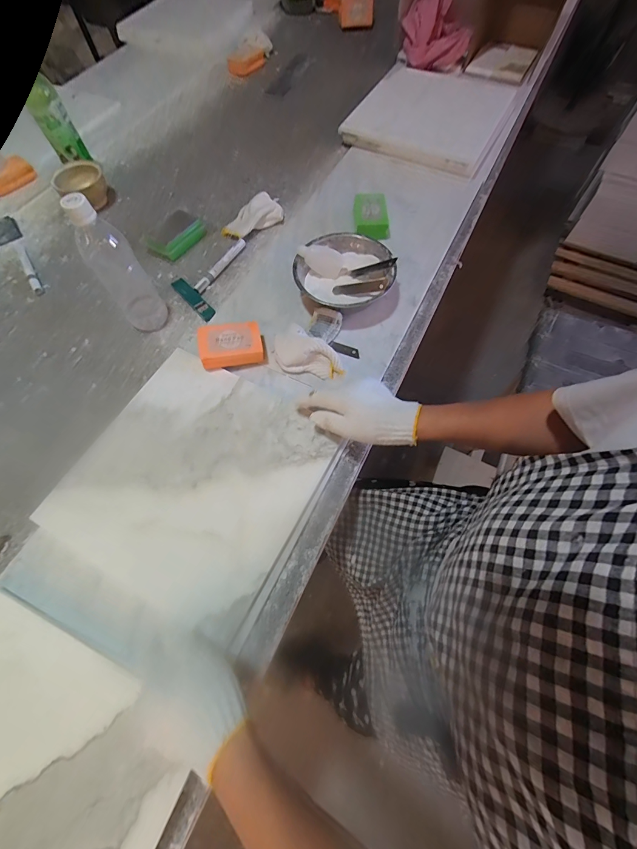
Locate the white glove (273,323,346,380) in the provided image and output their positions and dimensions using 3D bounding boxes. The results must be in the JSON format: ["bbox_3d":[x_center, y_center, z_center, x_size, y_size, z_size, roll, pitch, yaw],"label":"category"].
[{"bbox_3d":[-0.018,-0.103,0.523,0.121,0.033,0.066,36,71,18],"label":"white glove"}]

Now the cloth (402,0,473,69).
[{"bbox_3d":[0.290,-0.960,0.848,0.102,0.104,0.167,-24,66,-8],"label":"cloth"}]

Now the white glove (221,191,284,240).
[{"bbox_3d":[-0.132,-0.409,0.681,0.126,0.030,0.068,-39,68,-14],"label":"white glove"}]

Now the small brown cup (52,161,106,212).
[{"bbox_3d":[-0.484,-0.487,0.713,0.097,0.060,0.080,-29,66,-10],"label":"small brown cup"}]

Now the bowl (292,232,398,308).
[{"bbox_3d":[0.044,-0.245,0.577,0.156,0.056,0.158,-1,64,3],"label":"bowl"}]

